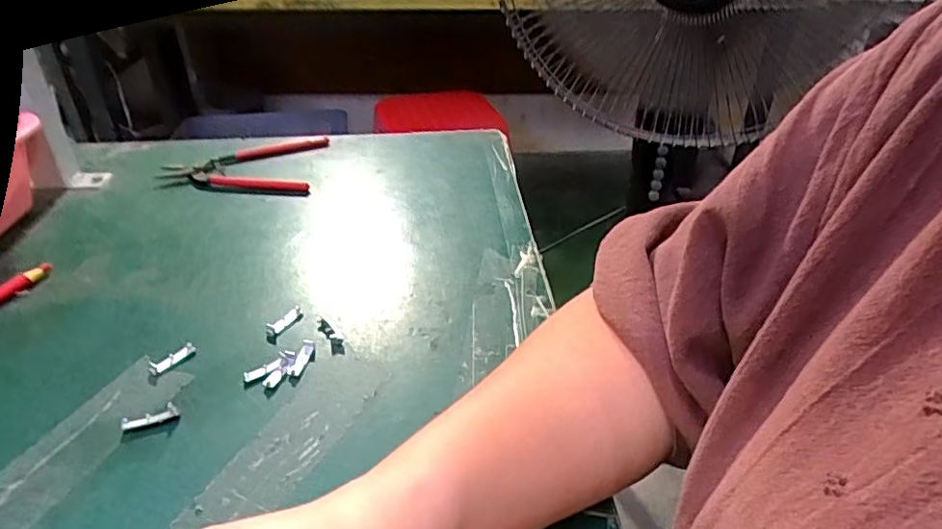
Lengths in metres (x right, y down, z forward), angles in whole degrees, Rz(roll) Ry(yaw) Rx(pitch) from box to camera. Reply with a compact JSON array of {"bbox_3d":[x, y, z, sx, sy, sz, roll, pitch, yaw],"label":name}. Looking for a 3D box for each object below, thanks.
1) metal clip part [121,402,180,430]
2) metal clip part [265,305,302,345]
[{"bbox_3d":[-0.182,0.087,0.342,0.029,0.005,0.011,-16,38,-21],"label":"metal clip part"},{"bbox_3d":[-0.130,0.040,0.413,0.014,0.004,0.036,14,38,19],"label":"metal clip part"}]

